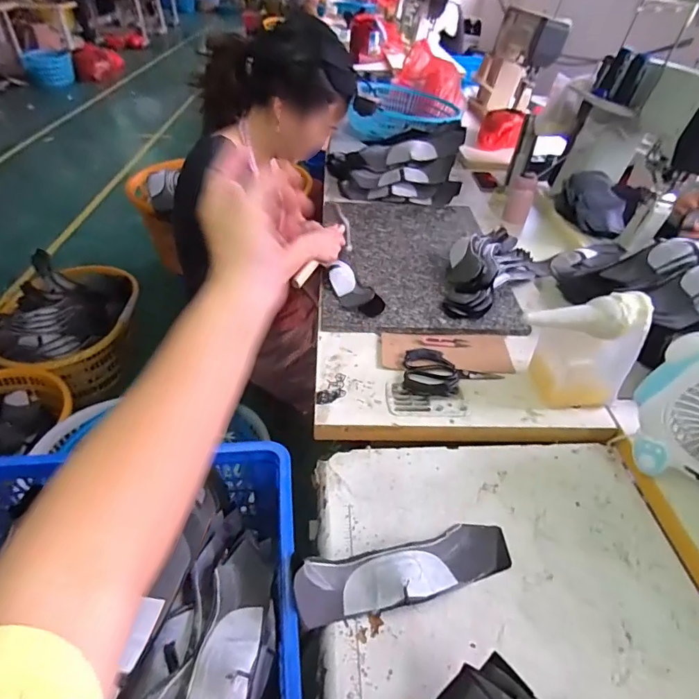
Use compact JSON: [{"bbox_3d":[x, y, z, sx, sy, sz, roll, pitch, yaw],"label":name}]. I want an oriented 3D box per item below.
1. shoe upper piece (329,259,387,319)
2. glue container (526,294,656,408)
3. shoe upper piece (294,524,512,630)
[{"bbox_3d":[0.006,-0.137,1.010,0.072,0.037,0.184,-15,45,-19],"label":"shoe upper piece"},{"bbox_3d":[0.389,0.002,0.782,0.187,0.204,0.084,8,42,6],"label":"glue container"},{"bbox_3d":[0.080,0.298,0.611,0.306,0.036,0.080,-11,44,-14],"label":"shoe upper piece"}]

